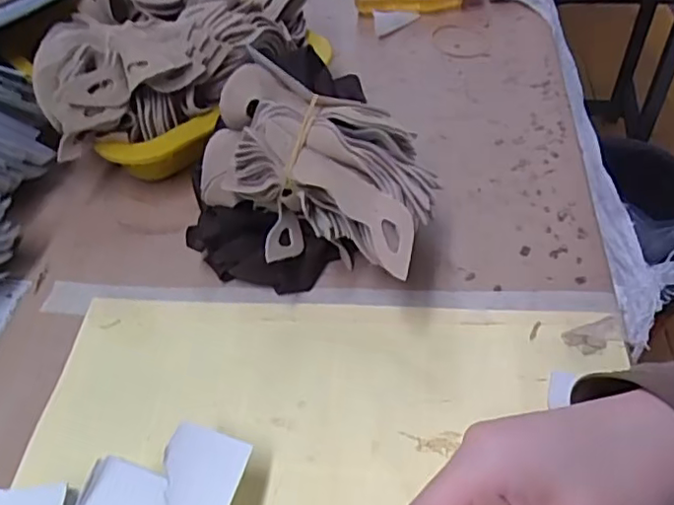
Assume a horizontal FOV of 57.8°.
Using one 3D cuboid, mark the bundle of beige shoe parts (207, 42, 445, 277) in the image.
[{"bbox_3d":[-0.015,-0.049,0.354,0.147,0.059,0.097,16,54,18],"label":"bundle of beige shoe parts"}]

